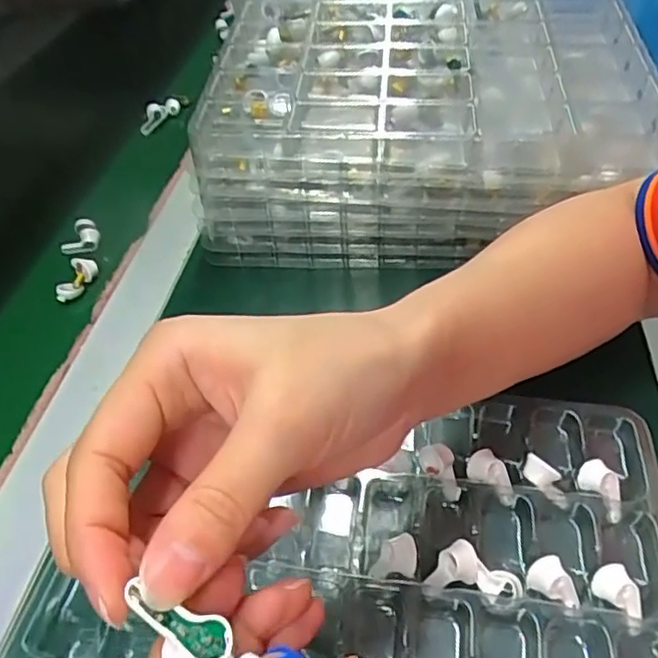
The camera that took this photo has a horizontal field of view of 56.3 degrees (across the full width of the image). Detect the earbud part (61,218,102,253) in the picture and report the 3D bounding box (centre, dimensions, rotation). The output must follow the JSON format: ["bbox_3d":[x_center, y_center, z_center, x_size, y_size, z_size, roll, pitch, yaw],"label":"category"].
[{"bbox_3d":[-0.195,-0.073,0.487,0.021,0.015,0.031,10,47,15],"label":"earbud part"}]

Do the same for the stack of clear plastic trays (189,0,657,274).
[{"bbox_3d":[0.073,-0.170,0.478,0.301,0.099,0.260,1,45,7],"label":"stack of clear plastic trays"}]

